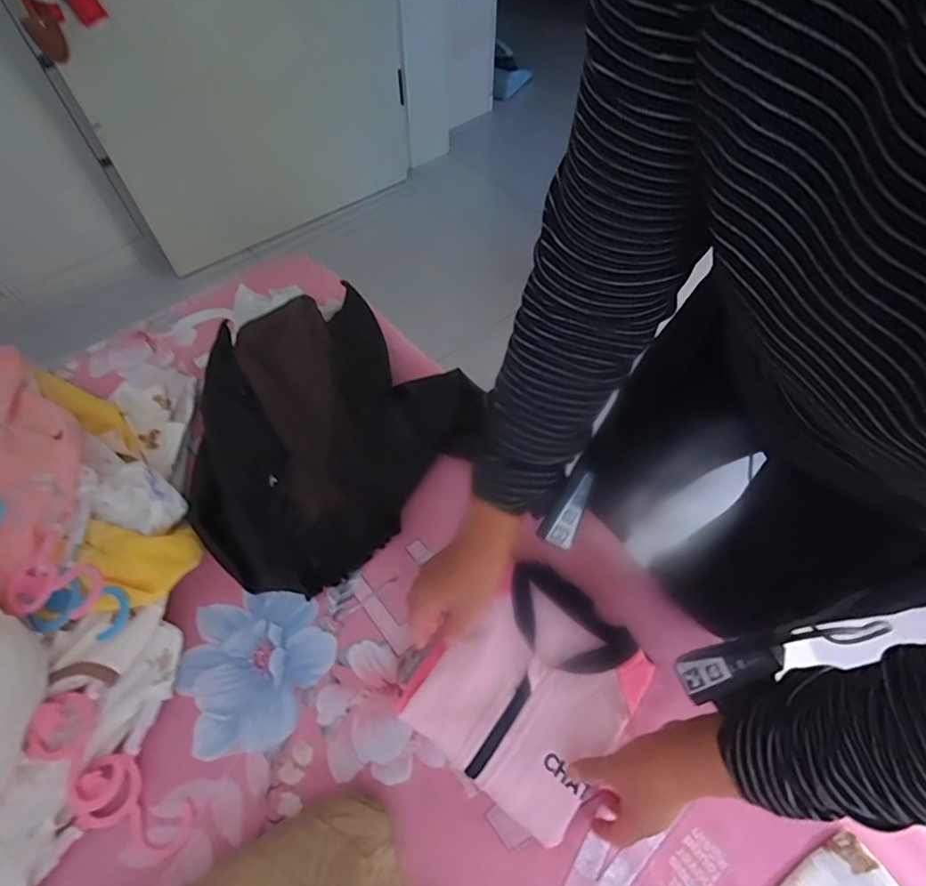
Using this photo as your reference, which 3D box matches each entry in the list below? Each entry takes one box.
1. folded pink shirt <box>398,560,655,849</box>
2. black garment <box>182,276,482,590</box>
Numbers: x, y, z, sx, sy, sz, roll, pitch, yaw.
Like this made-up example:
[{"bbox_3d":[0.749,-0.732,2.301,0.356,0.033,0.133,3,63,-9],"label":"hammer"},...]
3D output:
[{"bbox_3d":[0.063,0.225,0.501,0.183,0.043,0.198,35,66,17],"label":"folded pink shirt"},{"bbox_3d":[-0.177,-0.033,0.621,0.307,0.098,0.355,37,65,21],"label":"black garment"}]

